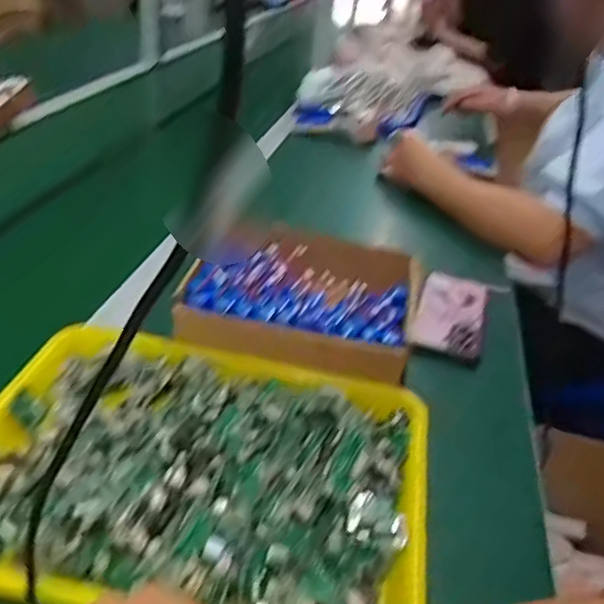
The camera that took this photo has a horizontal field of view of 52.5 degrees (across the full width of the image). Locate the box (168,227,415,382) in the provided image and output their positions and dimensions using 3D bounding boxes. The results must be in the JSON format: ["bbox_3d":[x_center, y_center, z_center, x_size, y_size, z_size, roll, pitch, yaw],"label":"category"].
[{"bbox_3d":[0.005,-0.009,0.606,0.212,0.078,0.179,12,31,7],"label":"box"}]

